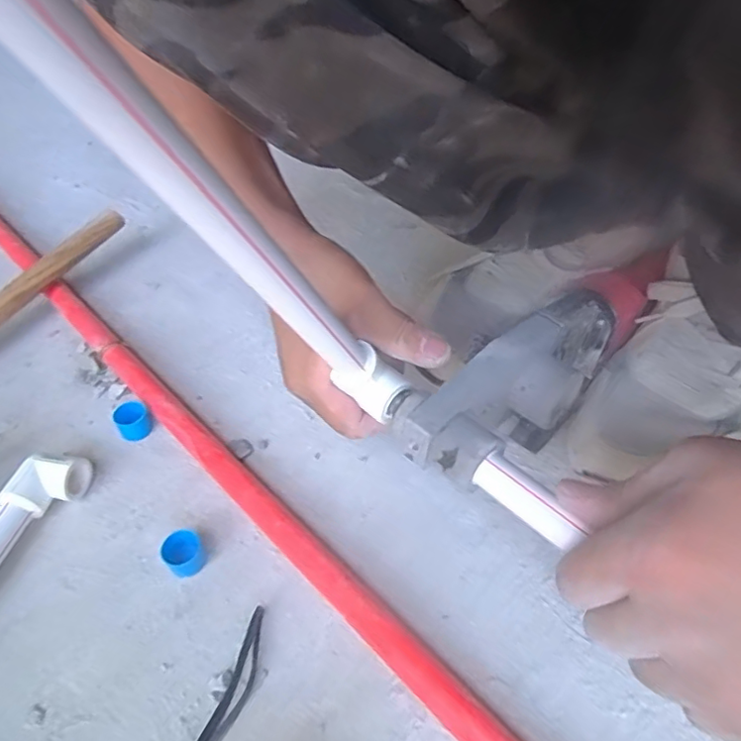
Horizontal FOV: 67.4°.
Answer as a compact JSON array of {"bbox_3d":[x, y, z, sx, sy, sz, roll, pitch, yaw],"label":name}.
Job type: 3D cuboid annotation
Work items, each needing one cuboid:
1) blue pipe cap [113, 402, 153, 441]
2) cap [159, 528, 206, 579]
[{"bbox_3d":[-0.179,0.038,0.418,0.024,0.021,0.021,-28,51,-25],"label":"blue pipe cap"},{"bbox_3d":[-0.115,0.114,0.343,0.023,0.020,0.022,0,45,0],"label":"cap"}]

